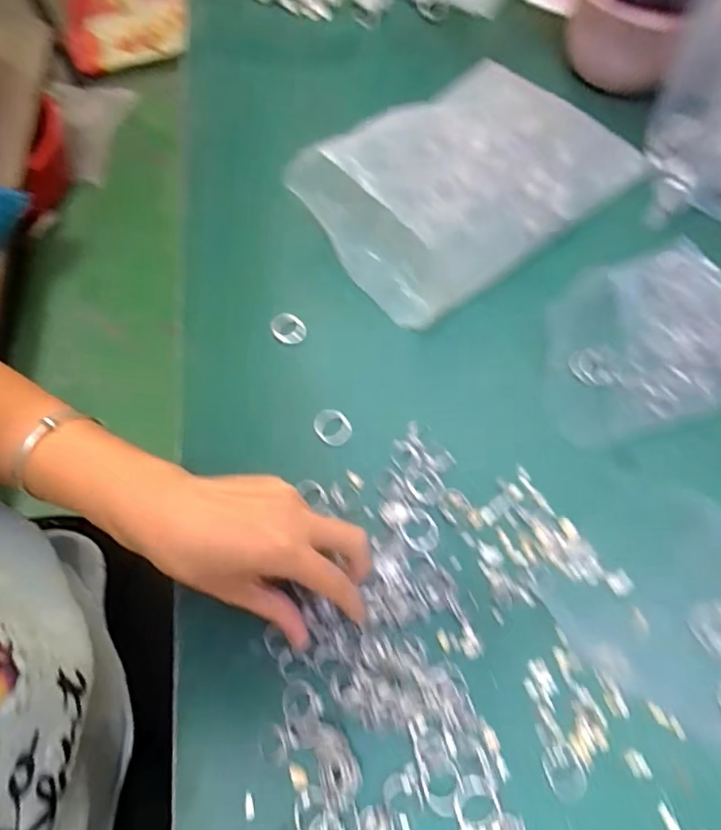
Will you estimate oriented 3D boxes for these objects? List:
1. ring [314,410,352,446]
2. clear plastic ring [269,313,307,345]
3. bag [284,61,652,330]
[{"bbox_3d":[-0.020,0.008,0.370,0.023,0.010,0.027,-42,73,-15],"label":"ring"},{"bbox_3d":[-0.055,-0.067,0.402,0.027,0.010,0.020,31,71,12],"label":"clear plastic ring"},{"bbox_3d":[0.095,-0.209,0.412,0.270,0.076,0.161,-37,72,-13],"label":"bag"}]

